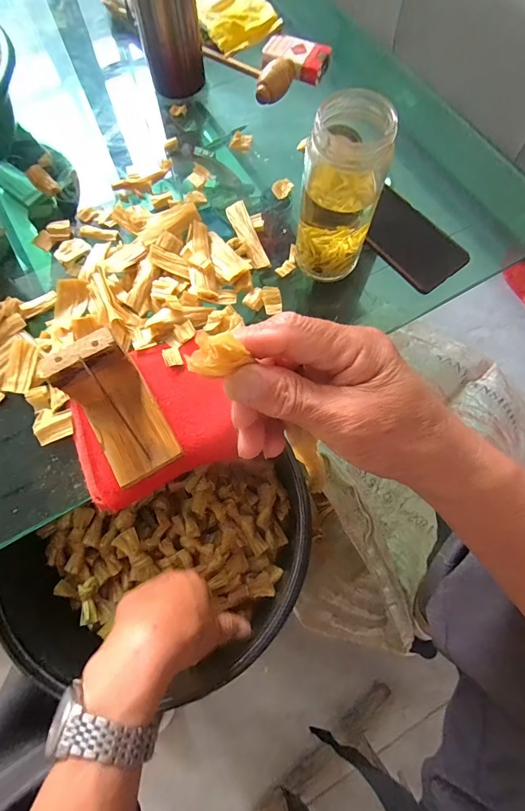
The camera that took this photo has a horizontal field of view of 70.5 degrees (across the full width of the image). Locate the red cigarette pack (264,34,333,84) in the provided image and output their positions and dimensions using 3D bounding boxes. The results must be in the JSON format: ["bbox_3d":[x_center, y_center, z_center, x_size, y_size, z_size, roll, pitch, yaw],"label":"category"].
[{"bbox_3d":[0.045,-0.475,0.506,0.089,0.019,0.058,20,73,5],"label":"red cigarette pack"}]

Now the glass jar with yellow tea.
[{"bbox_3d":[0.072,-0.190,0.343,0.069,0.152,0.060,16,72,4],"label":"glass jar with yellow tea"}]

